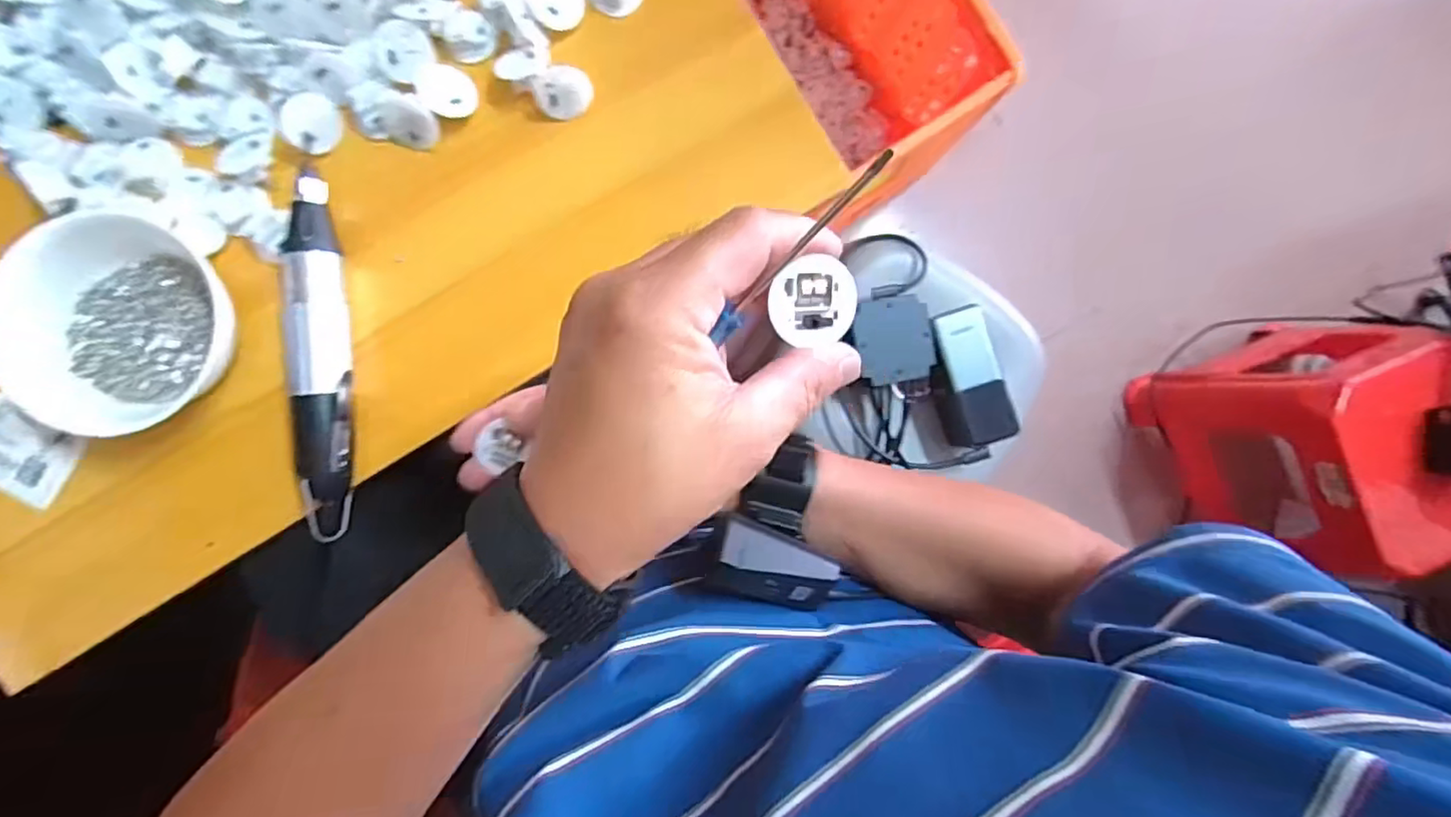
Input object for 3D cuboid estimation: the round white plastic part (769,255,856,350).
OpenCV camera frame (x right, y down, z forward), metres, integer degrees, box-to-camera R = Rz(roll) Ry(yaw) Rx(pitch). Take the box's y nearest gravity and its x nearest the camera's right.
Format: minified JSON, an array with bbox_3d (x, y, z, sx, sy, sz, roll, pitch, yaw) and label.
[{"bbox_3d":[0.031,-0.038,0.226,0.033,0.008,0.030,0,88,-6],"label":"round white plastic part"}]

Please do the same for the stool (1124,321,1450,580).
[{"bbox_3d":[0.788,0.055,0.860,0.225,0.292,0.288,-20,91,-7],"label":"stool"}]

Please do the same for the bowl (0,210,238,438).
[{"bbox_3d":[-0.333,-0.044,0.351,0.106,0.053,0.102,0,88,-6],"label":"bowl"}]

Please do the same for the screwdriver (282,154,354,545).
[{"bbox_3d":[-0.238,-0.031,0.373,0.036,0.027,0.210,-2,89,-6],"label":"screwdriver"}]

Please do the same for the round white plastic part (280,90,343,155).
[{"bbox_3d":[-0.247,-0.170,0.375,0.029,0.011,0.033,6,88,-6],"label":"round white plastic part"}]

